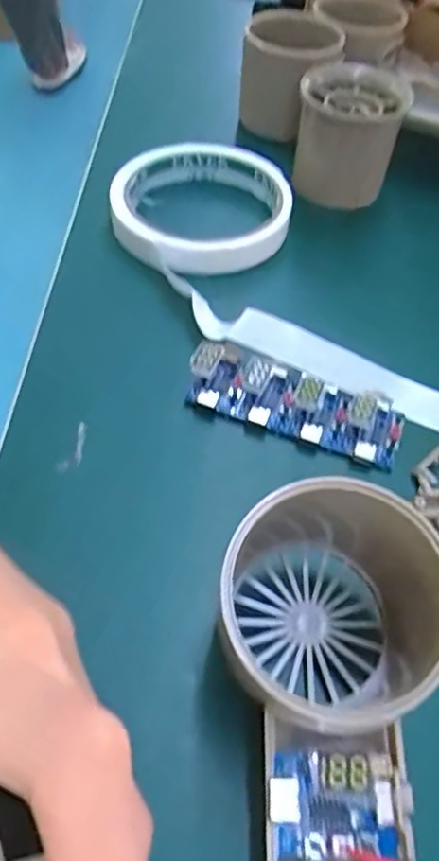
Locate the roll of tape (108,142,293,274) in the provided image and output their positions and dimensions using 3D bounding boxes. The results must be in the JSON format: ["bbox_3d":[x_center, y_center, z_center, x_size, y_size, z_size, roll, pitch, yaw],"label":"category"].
[{"bbox_3d":[-0.010,-0.115,0.315,0.089,0.019,0.087,2,53,-3],"label":"roll of tape"}]

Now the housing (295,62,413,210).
[{"bbox_3d":[0.066,-0.152,0.322,0.052,0.051,0.060,19,54,9],"label":"housing"}]

